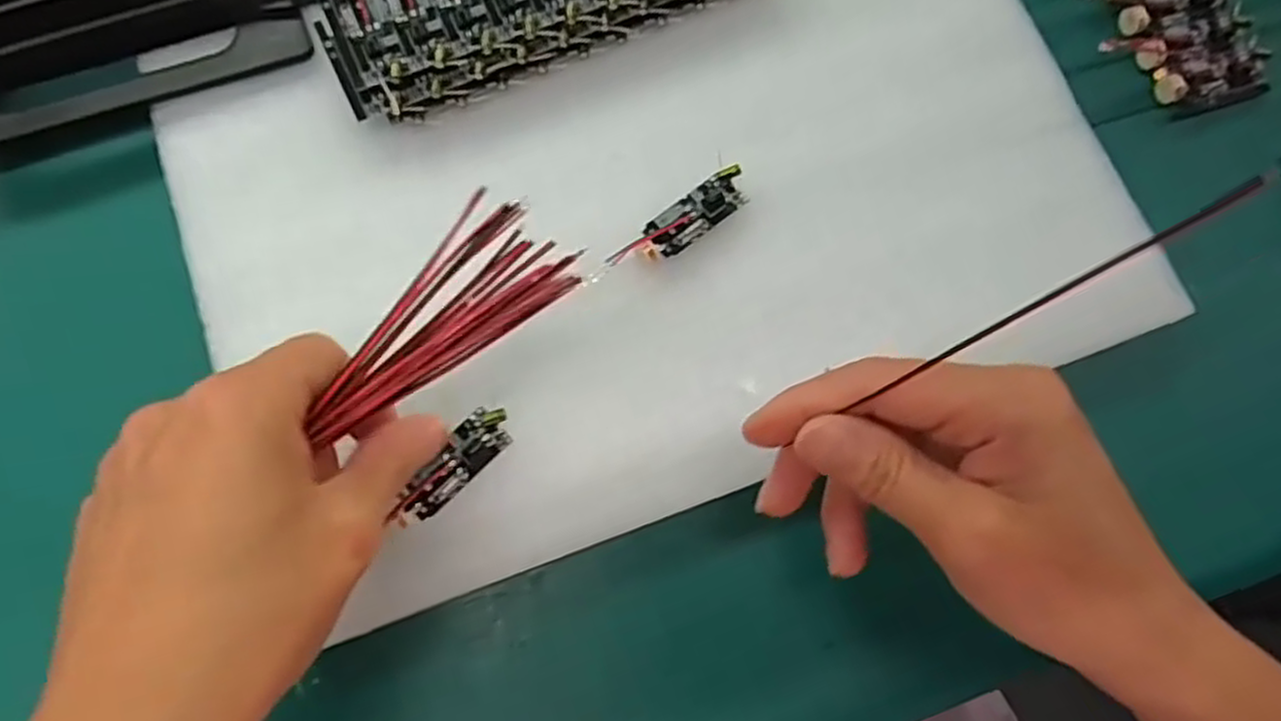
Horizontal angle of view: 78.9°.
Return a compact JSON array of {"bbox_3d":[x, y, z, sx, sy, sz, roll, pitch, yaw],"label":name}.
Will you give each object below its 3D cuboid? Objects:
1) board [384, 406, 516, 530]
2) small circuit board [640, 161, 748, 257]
[{"bbox_3d":[-0.058,0.032,0.241,0.043,0.004,0.016,-42,107,-13],"label":"board"},{"bbox_3d":[0.020,-0.051,0.267,0.040,0.005,0.015,-38,79,-11],"label":"small circuit board"}]

